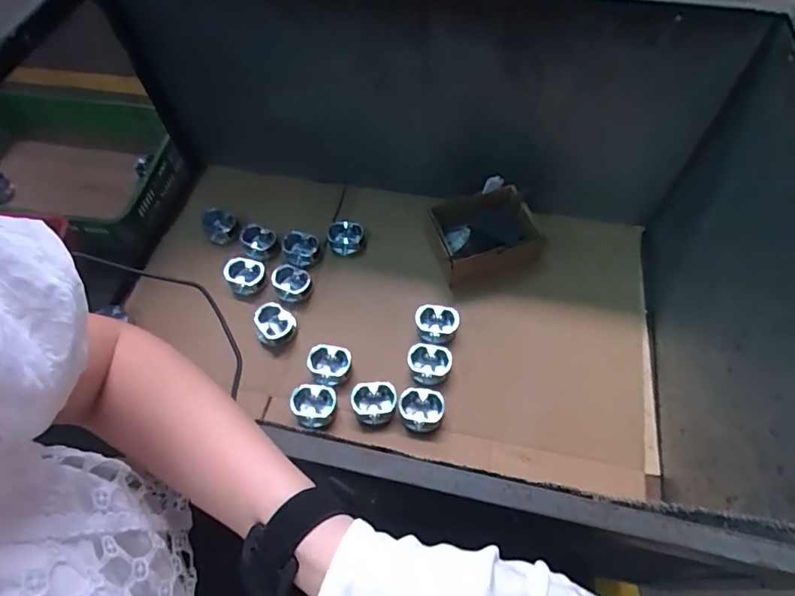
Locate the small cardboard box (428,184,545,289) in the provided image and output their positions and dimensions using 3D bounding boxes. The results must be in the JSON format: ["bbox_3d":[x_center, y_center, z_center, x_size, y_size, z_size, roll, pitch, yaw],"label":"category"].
[{"bbox_3d":[0.187,-0.125,1.053,0.202,0.095,0.162,-16,61,-7],"label":"small cardboard box"}]

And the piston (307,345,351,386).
[{"bbox_3d":[-0.125,0.126,0.938,0.077,0.048,0.073,-1,60,1],"label":"piston"}]

